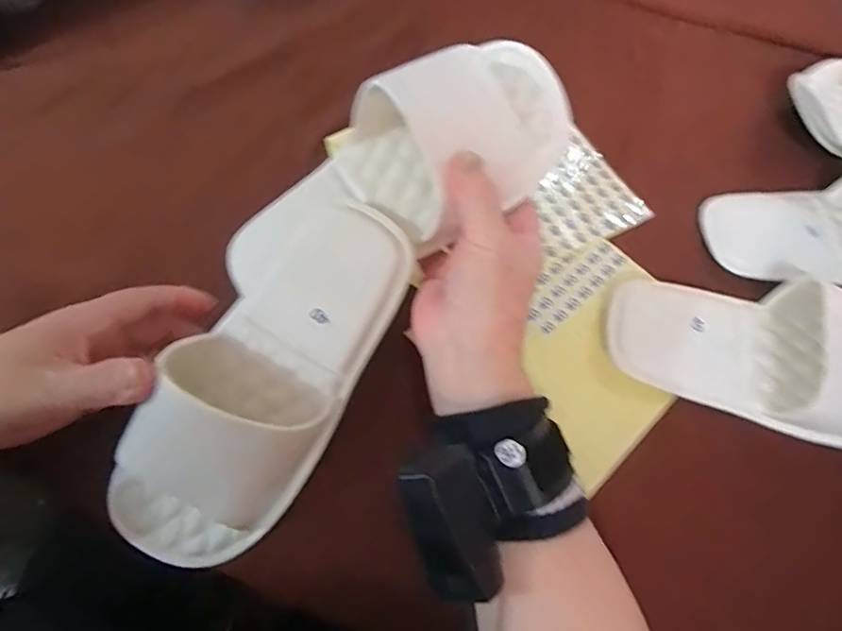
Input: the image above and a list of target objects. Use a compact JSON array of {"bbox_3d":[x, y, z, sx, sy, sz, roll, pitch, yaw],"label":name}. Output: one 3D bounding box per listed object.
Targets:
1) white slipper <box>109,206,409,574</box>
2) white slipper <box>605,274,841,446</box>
[{"bbox_3d":[-0.091,0.037,0.293,0.089,0.062,0.230,33,85,12],"label":"white slipper"},{"bbox_3d":[0.244,0.025,0.347,0.231,0.045,0.103,11,65,3],"label":"white slipper"}]

